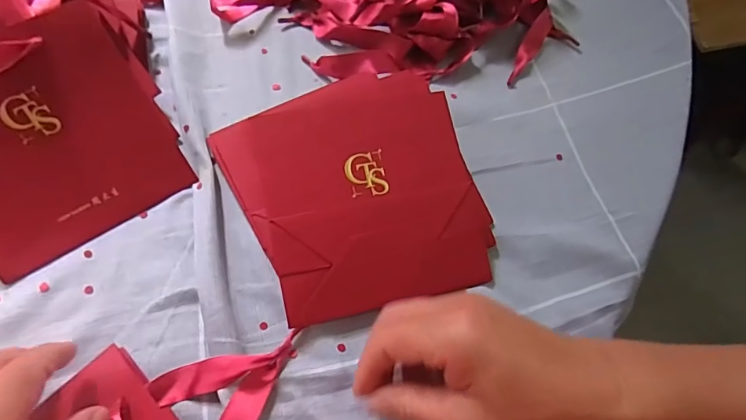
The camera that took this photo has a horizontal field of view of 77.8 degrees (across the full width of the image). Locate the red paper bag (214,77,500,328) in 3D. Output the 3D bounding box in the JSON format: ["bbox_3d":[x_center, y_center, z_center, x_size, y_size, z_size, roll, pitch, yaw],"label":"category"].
[{"bbox_3d":[-0.011,-0.010,0.319,0.161,0.032,0.155,-15,75,-11],"label":"red paper bag"}]

